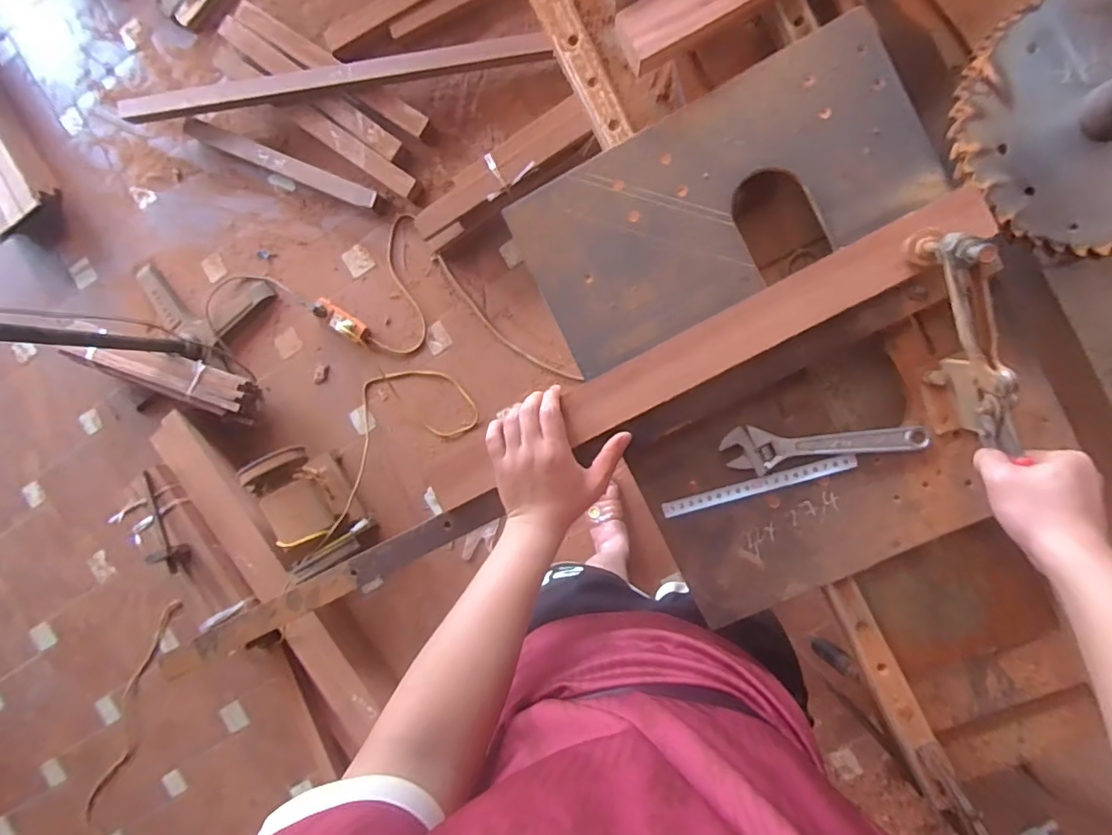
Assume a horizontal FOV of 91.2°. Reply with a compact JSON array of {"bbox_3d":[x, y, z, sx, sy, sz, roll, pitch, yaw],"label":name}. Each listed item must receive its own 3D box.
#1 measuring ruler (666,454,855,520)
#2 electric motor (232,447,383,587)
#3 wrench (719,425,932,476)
[{"bbox_3d":[0.208,0.071,0.565,0.196,0.004,0.016,-17,92,8],"label":"measuring ruler"},{"bbox_3d":[-0.640,0.227,1.398,0.161,0.178,0.307,-34,89,8],"label":"electric motor"},{"bbox_3d":[0.270,0.033,0.550,0.195,0.014,0.046,0,94,7],"label":"wrench"}]

